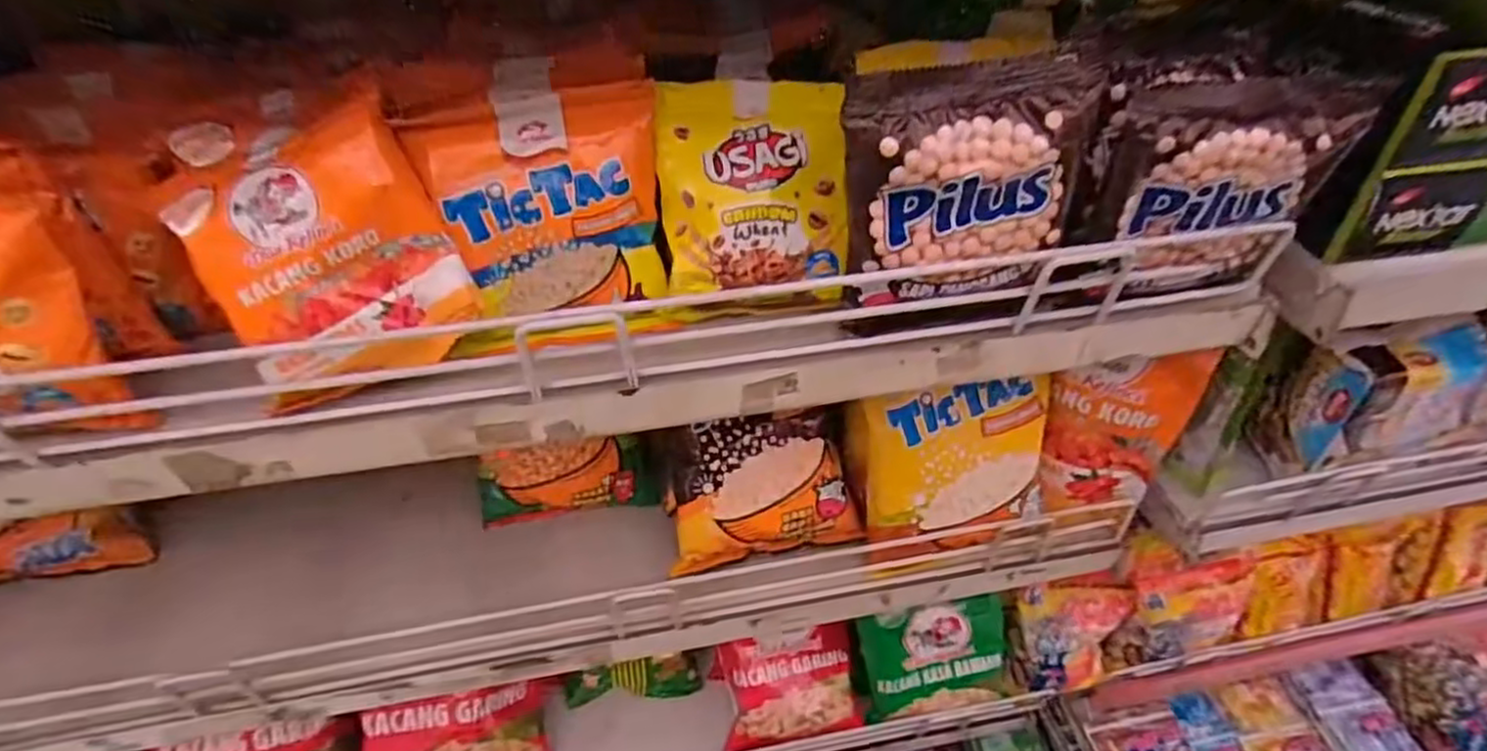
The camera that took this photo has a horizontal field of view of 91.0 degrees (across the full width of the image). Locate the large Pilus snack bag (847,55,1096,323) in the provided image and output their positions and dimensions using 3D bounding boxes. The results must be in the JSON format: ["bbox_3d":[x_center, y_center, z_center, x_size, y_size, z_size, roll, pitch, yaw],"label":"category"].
[{"bbox_3d":[0.088,-0.073,0.291,0.096,0.091,0.029,-11,43,-10],"label":"large Pilus snack bag"}]

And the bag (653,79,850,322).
[{"bbox_3d":[0.004,-0.079,0.323,0.080,0.100,0.018,-4,4,0],"label":"bag"}]

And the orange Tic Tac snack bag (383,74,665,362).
[{"bbox_3d":[-0.082,-0.065,0.319,0.097,0.102,0.038,-13,19,-9],"label":"orange Tic Tac snack bag"}]

